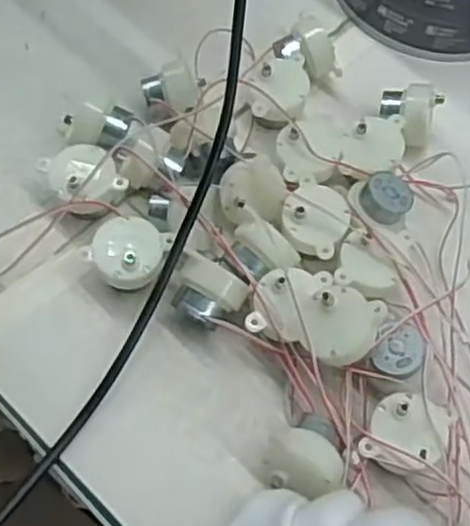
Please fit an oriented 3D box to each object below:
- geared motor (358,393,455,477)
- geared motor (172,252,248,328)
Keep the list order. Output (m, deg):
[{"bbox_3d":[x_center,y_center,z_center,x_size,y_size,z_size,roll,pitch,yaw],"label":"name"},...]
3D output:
[{"bbox_3d":[0.072,0.074,0.323,0.031,0.024,0.034,29,65,10],"label":"geared motor"},{"bbox_3d":[-0.012,0.016,0.348,0.034,0.025,0.027,19,63,5],"label":"geared motor"}]

